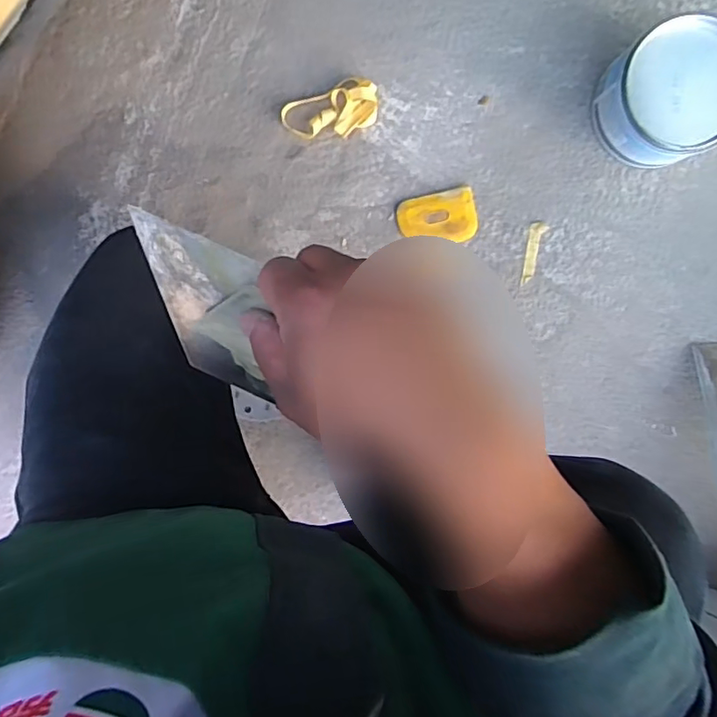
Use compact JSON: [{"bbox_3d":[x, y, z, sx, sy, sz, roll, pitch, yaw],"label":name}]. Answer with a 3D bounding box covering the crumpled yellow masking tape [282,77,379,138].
[{"bbox_3d":[-0.034,-0.316,0.717,0.120,0.021,0.063,-23,98,4],"label":"crumpled yellow masking tape"}]

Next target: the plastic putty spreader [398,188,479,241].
[{"bbox_3d":[0.106,-0.186,0.739,0.103,0.015,0.064,-11,98,3],"label":"plastic putty spreader"}]

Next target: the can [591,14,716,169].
[{"bbox_3d":[0.373,-0.315,0.672,0.141,0.093,0.143,0,99,1],"label":"can"}]

